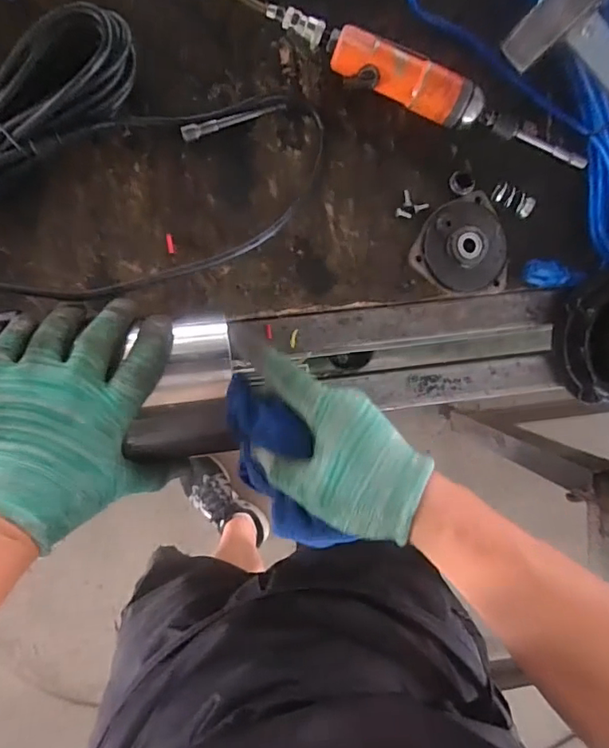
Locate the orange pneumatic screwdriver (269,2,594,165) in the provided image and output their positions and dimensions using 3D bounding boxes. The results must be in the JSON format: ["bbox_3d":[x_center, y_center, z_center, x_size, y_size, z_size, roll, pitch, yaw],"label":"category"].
[{"bbox_3d":[0.115,-0.253,0.470,0.315,0.041,0.046,19,92,-8],"label":"orange pneumatic screwdriver"}]

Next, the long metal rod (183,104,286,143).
[{"bbox_3d":[-0.064,-0.229,0.464,0.096,0.014,0.012,-21,97,-4],"label":"long metal rod"}]

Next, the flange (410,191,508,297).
[{"bbox_3d":[0.148,-0.121,0.491,0.092,0.020,0.092,0,94,-7],"label":"flange"}]

